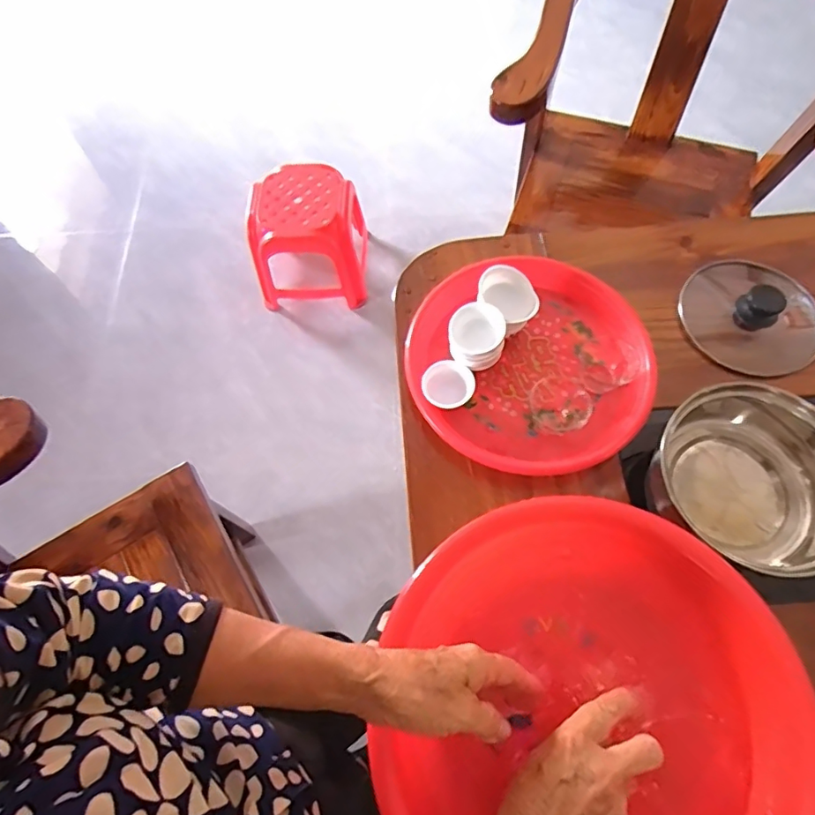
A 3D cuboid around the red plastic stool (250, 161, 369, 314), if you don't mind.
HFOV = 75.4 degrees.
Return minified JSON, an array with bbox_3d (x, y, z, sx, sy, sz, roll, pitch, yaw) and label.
[{"bbox_3d":[-0.262,-0.457,1.433,0.286,0.261,0.285,1,66,3],"label":"red plastic stool"}]

